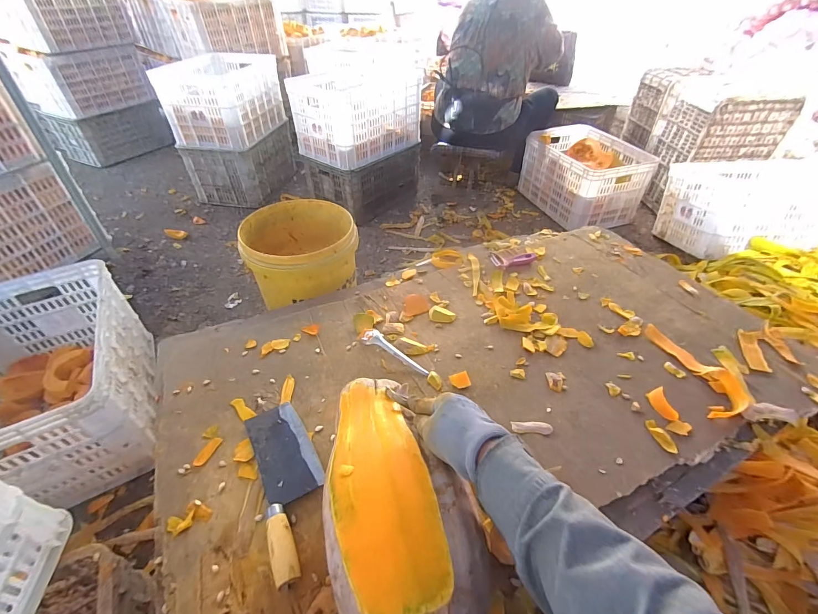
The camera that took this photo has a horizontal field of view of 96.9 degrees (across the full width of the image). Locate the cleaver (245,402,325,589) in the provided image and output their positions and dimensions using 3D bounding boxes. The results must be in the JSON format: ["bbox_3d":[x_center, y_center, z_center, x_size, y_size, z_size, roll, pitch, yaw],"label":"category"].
[{"bbox_3d":[-0.180,0.254,0.545,0.088,0.027,0.263,-19,47,-20],"label":"cleaver"}]

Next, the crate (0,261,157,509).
[{"bbox_3d":[-0.955,0.187,0.939,0.449,0.315,0.642,-20,45,-20],"label":"crate"}]

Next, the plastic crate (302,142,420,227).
[{"bbox_3d":[-0.220,-0.654,1.826,0.363,0.265,0.480,32,52,28],"label":"plastic crate"}]

